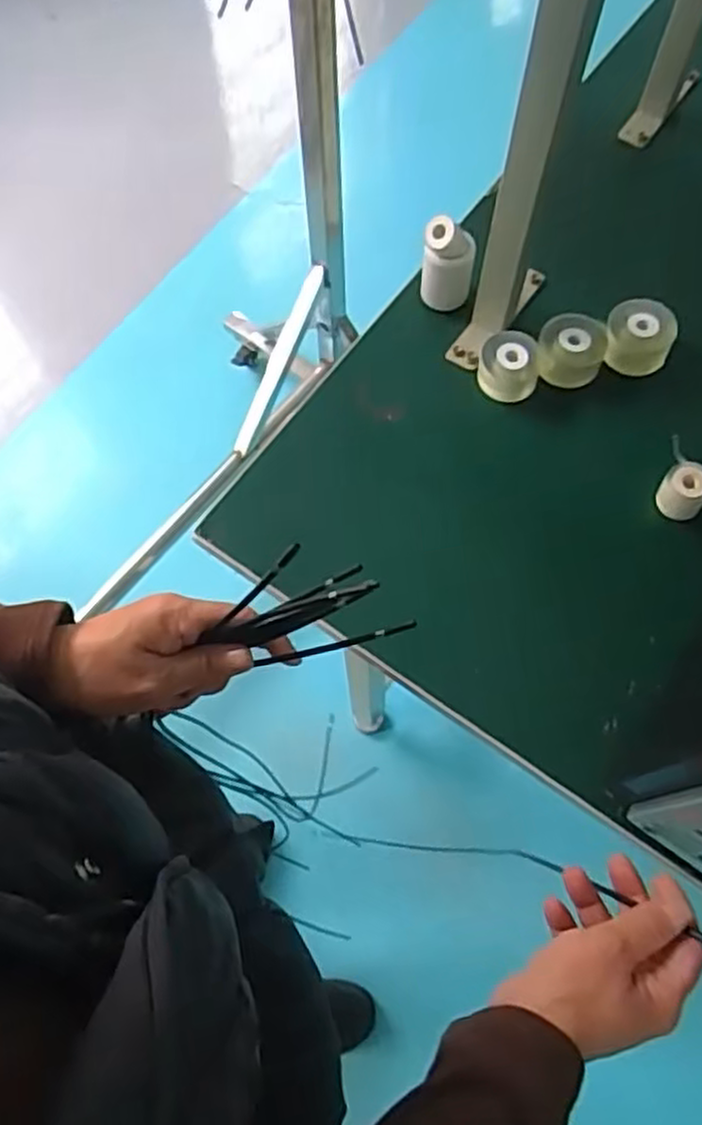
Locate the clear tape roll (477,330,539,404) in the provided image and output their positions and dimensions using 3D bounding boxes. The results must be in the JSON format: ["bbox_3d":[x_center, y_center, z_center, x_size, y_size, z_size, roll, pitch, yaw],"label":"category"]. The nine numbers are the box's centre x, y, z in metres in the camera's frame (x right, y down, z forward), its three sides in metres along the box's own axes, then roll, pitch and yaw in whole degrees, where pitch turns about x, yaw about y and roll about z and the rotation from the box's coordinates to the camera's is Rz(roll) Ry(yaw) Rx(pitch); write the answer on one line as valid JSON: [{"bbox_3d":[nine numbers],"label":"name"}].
[{"bbox_3d":[0.134,-0.167,0.636,0.049,0.031,0.050,-1,67,1],"label":"clear tape roll"}]

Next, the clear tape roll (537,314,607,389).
[{"bbox_3d":[0.189,-0.184,0.643,0.054,0.034,0.055,14,69,7],"label":"clear tape roll"}]

